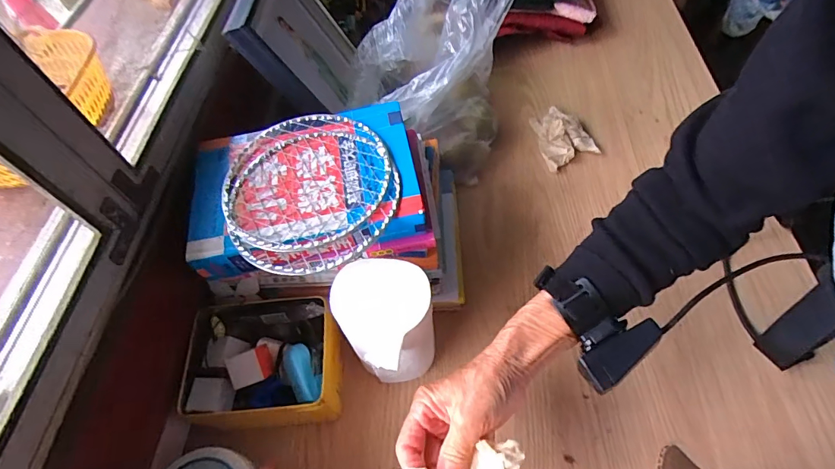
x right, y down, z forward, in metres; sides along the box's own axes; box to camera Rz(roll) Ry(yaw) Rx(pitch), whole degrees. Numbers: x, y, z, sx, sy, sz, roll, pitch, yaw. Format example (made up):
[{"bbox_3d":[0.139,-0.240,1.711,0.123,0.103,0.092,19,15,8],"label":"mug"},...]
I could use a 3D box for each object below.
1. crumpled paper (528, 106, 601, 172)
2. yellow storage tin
[{"bbox_3d":[0.210,-0.145,0.635,0.079,0.031,0.104,-18,58,-7],"label":"crumpled paper"},{"bbox_3d":[-0.151,0.137,0.449,0.153,0.086,0.124,-4,57,2],"label":"yellow storage tin"}]

